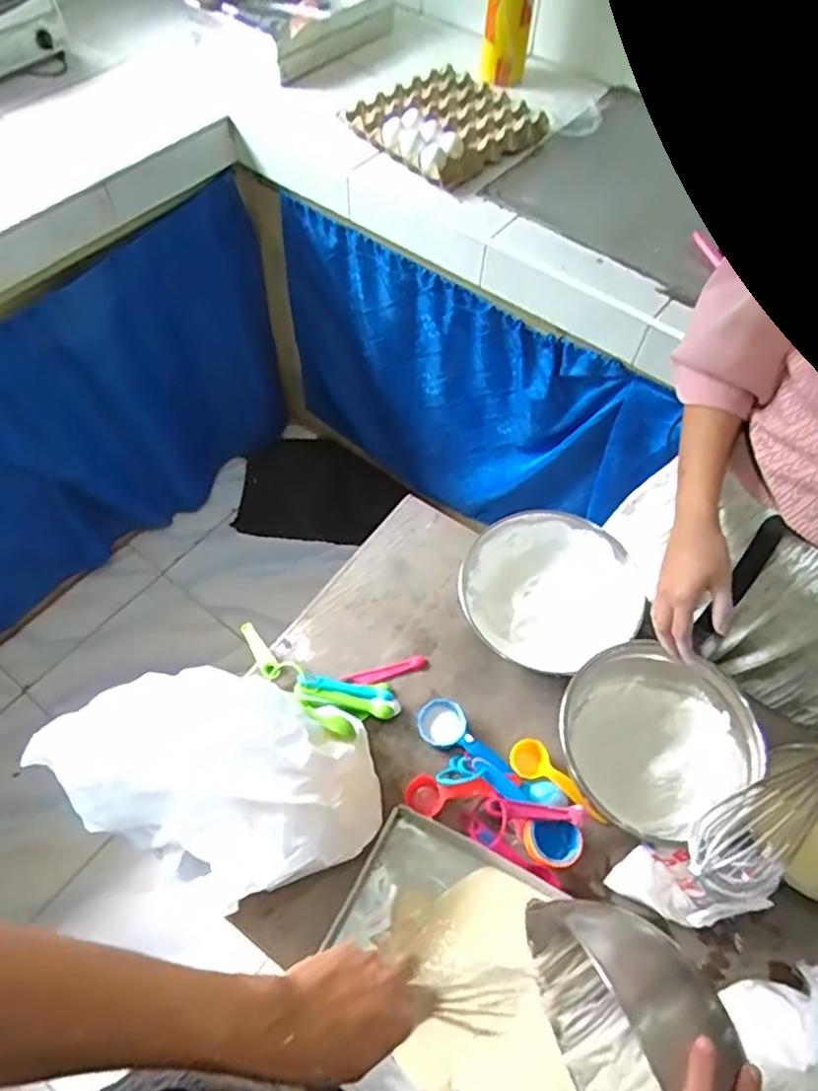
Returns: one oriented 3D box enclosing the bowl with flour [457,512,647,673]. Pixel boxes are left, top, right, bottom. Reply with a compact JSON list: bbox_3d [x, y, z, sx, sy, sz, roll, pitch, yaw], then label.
[{"bbox_3d":[0.199,0.058,0.939,0.212,0.092,0.227,1,57,-2],"label":"bowl with flour"}]

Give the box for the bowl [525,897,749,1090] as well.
[{"bbox_3d":[0.194,0.394,0.569,0.111,0.183,0.180,-16,59,-13],"label":"bowl"}]

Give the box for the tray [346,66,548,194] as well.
[{"bbox_3d":[0.075,-0.794,1.257,0.301,0.050,0.282,-38,66,-24],"label":"tray"}]

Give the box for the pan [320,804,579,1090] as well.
[{"bbox_3d":[0.086,0.495,0.735,0.357,0.058,0.266,23,59,12],"label":"pan"}]

